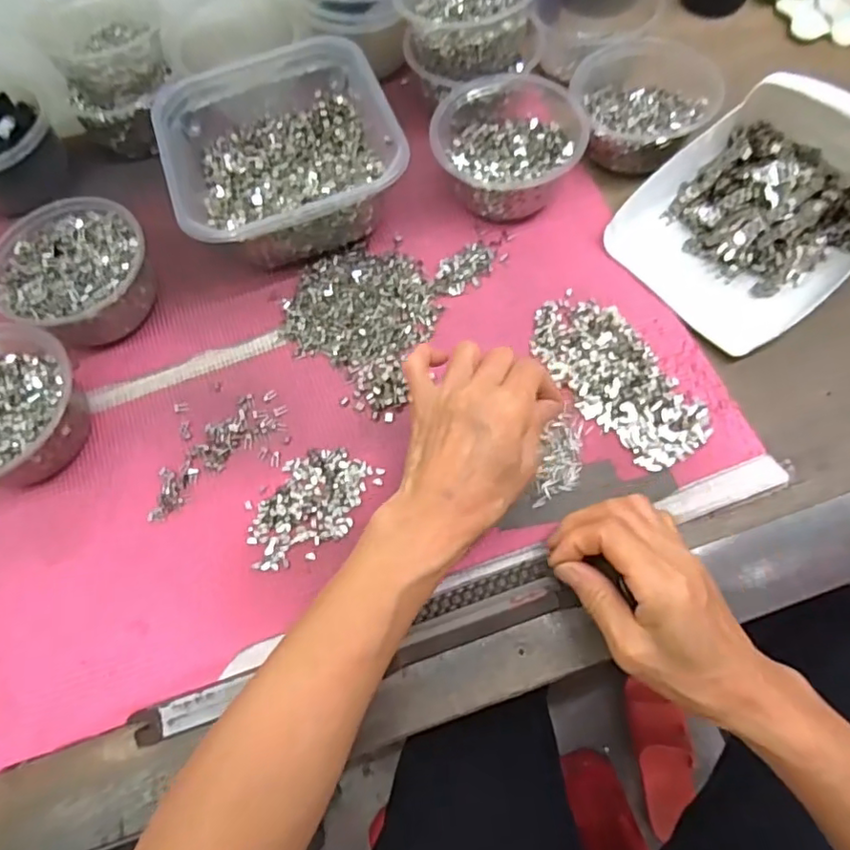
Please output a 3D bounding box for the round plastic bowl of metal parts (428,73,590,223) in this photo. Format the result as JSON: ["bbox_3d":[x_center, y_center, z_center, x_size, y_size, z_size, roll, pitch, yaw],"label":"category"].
[{"bbox_3d":[0.065,-0.227,0.471,0.112,0.061,0.119,-2,66,4],"label":"round plastic bowl of metal parts"}]

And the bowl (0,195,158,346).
[{"bbox_3d":[-0.265,-0.115,0.455,0.113,0.059,0.107,-2,66,4],"label":"bowl"}]

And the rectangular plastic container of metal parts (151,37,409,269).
[{"bbox_3d":[-0.113,-0.216,0.474,0.169,0.068,0.166,-19,66,-4],"label":"rectangular plastic container of metal parts"}]

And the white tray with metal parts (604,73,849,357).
[{"bbox_3d":[0.248,-0.162,0.426,0.177,0.083,0.155,-36,68,-11],"label":"white tray with metal parts"}]

